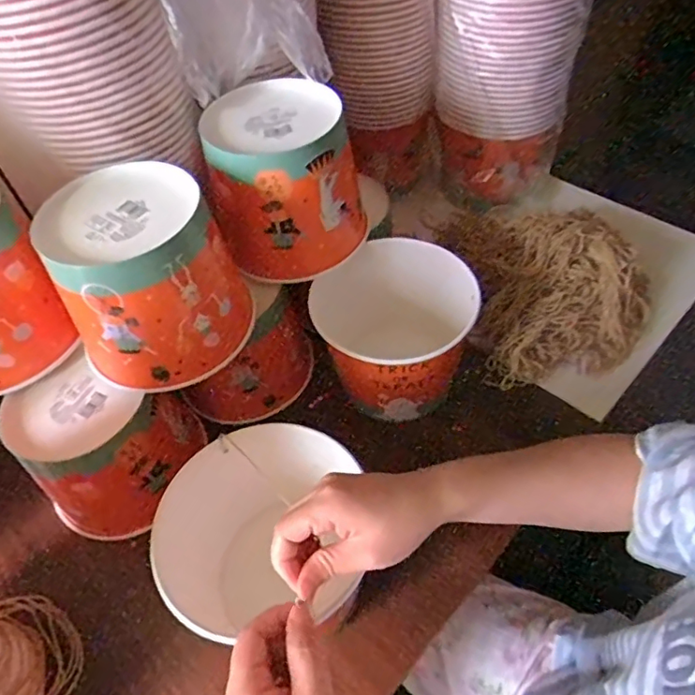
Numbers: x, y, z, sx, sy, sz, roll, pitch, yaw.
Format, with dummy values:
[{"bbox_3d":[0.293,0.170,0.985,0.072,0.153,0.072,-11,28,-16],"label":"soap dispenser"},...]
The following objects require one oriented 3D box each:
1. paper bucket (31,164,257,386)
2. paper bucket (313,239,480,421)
[{"bbox_3d":[-0.168,-0.061,0.472,0.143,0.131,0.141,-21,55,-10],"label":"paper bucket"},{"bbox_3d":[0.050,-0.011,0.592,0.156,0.143,0.162,-2,54,3],"label":"paper bucket"}]

